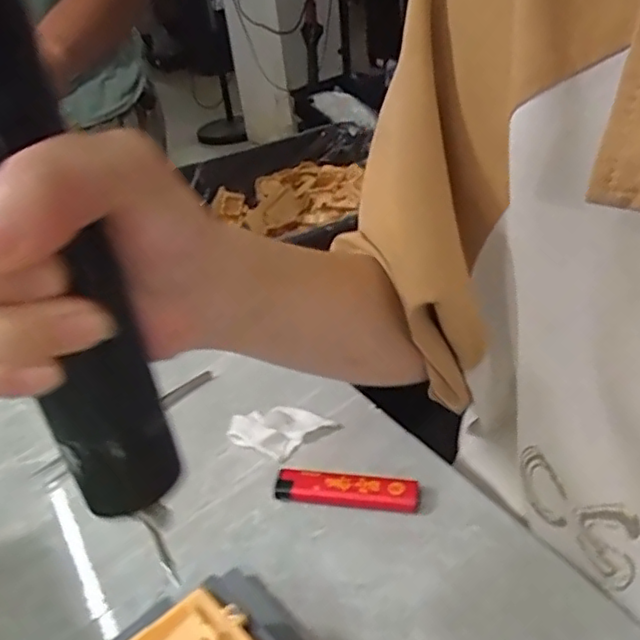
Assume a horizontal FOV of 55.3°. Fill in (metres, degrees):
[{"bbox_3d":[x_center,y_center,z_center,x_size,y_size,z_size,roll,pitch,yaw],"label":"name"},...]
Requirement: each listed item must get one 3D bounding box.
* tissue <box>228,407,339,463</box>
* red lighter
[{"bbox_3d":[-0.026,0.069,0.384,0.057,0.013,0.039,10,36,25],"label":"tissue"},{"bbox_3d":[0.014,0.094,0.335,0.079,0.013,0.017,0,33,12],"label":"red lighter"}]

